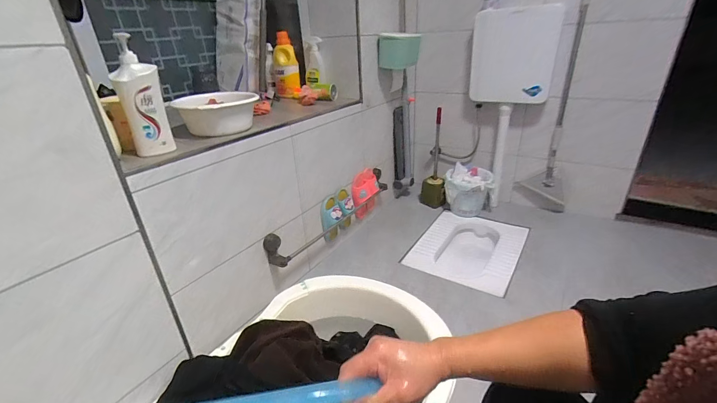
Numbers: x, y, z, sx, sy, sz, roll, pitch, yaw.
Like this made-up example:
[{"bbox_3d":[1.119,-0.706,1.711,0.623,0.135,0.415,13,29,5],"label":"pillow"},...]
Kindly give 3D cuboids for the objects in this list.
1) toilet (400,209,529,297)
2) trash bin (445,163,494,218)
[{"bbox_3d":[0.506,0.246,1.539,0.424,0.125,0.545,14,31,30],"label":"toilet"},{"bbox_3d":[0.563,-0.052,1.713,0.231,0.191,0.251,7,28,18],"label":"trash bin"}]

